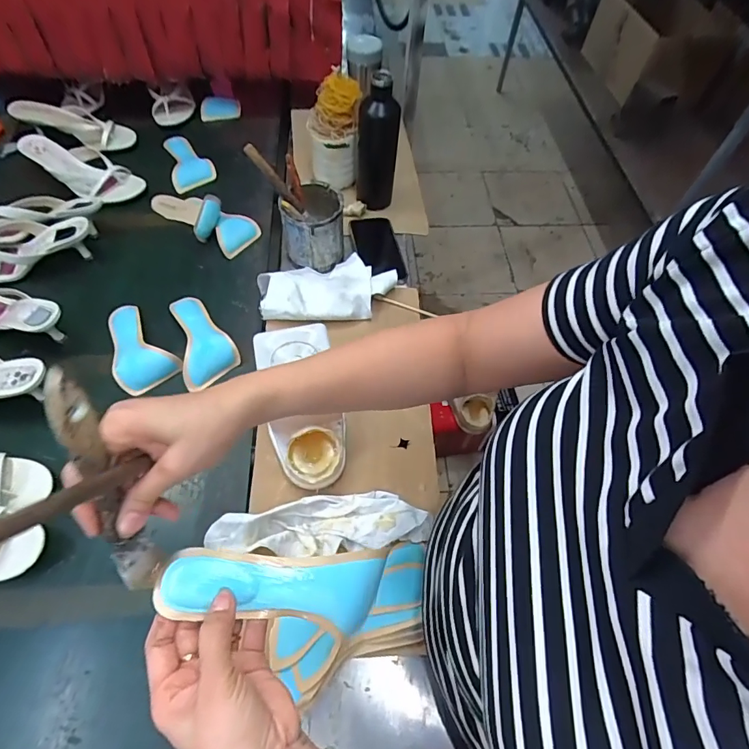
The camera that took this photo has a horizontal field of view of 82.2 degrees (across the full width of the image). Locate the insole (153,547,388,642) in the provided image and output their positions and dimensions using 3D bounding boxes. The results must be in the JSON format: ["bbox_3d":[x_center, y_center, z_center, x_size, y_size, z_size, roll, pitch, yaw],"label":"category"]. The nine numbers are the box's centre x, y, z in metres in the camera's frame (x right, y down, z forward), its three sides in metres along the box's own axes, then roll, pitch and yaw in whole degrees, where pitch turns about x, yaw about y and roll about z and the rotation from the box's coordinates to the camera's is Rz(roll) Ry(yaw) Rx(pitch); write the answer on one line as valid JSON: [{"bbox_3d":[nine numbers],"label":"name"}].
[{"bbox_3d":[-0.073,0.159,0.320,0.163,0.018,0.053,9,60,-14],"label":"insole"}]

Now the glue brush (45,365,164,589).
[{"bbox_3d":[-0.168,0.075,0.274,0.021,0.178,0.023,0,32,-2],"label":"glue brush"}]

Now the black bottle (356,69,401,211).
[{"bbox_3d":[0.003,-0.402,0.761,0.070,0.213,0.058,-5,59,-6],"label":"black bottle"}]

